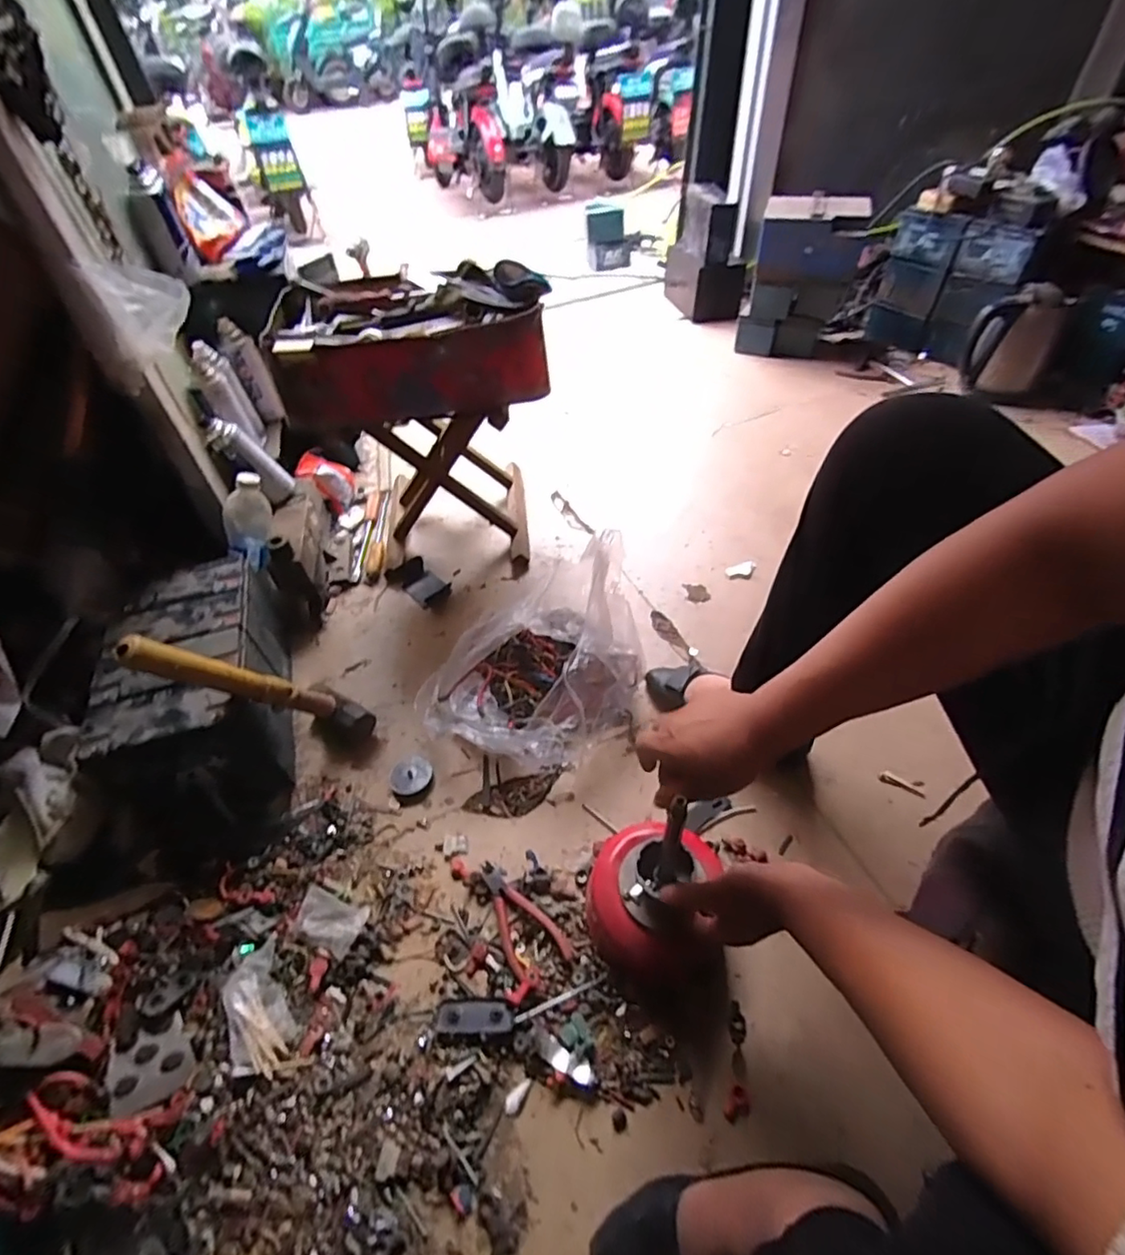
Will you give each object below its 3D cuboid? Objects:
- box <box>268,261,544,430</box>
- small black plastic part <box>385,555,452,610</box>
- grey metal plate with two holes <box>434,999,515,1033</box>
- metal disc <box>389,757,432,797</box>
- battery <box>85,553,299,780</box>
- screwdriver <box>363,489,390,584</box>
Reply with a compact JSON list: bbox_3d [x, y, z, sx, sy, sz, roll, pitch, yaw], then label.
[{"bbox_3d":[-0.223,-0.430,0.867,0.375,0.133,0.252,-10,49,-5],"label":"box"},{"bbox_3d":[-0.253,-0.081,1.035,0.127,0.030,0.068,33,58,28],"label":"small black plastic part"},{"bbox_3d":[-0.091,0.400,0.598,0.082,0.013,0.029,-2,49,2],"label":"grey metal plate with two holes"},{"bbox_3d":[-0.205,0.200,0.784,0.057,0.004,0.049,-24,64,-32],"label":"metal disc"},{"bbox_3d":[-0.497,0.065,0.818,0.201,0.173,0.314,-18,50,-12],"label":"battery"},{"bbox_3d":[-0.355,-0.188,1.122,0.030,0.023,0.268,-6,49,-2],"label":"screwdriver"}]

